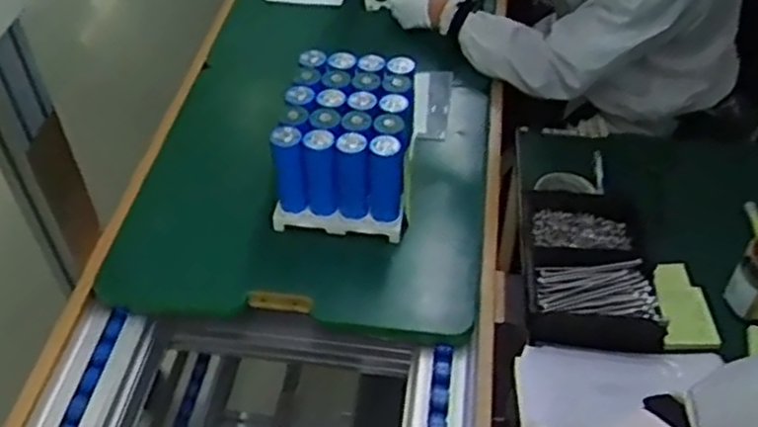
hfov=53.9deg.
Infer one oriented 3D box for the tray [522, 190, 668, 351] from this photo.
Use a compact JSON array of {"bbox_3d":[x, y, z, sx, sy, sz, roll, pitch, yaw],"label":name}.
[{"bbox_3d":[0.275,0.068,0.989,0.171,0.055,0.228,3,47,2],"label":"tray"}]

